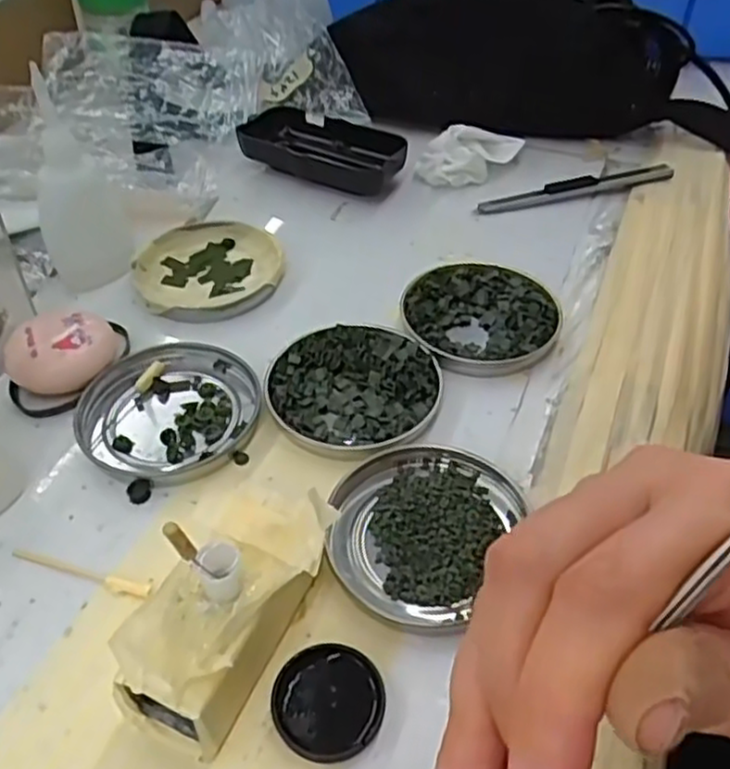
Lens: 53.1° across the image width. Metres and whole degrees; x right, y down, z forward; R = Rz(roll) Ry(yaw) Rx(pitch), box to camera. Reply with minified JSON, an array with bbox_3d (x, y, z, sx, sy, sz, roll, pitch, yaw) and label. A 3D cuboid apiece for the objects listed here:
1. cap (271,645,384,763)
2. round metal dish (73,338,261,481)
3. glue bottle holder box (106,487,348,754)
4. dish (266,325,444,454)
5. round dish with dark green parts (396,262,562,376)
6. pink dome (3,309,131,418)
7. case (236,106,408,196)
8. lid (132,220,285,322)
[{"bbox_3d":[-0.012,0.103,0.238,0.035,0.007,0.035,-1,45,1],"label":"cap"},{"bbox_3d":[-0.090,0.010,0.329,0.077,0.008,0.077,-1,45,1],"label":"round metal dish"},{"bbox_3d":[-0.042,0.072,0.240,0.041,0.048,0.087,20,49,20],"label":"glue bottle holder box"},{"bbox_3d":[-0.006,0.001,0.335,0.077,0.008,0.075,-1,45,1],"label":"dish"},{"bbox_3d":[0.058,-0.036,0.370,0.077,0.009,0.076,4,45,5],"label":"round dish with dark green parts"},{"bbox_3d":[-0.139,-0.013,0.342,0.055,0.023,0.044,-19,48,-17],"label":"pink dome"},{"bbox_3d":[-0.031,-0.152,0.478,0.119,0.024,0.051,21,49,21],"label":"case"},{"bbox_3d":[-0.086,-0.064,0.401,0.078,0.013,0.077,-1,45,1],"label":"lid"}]

